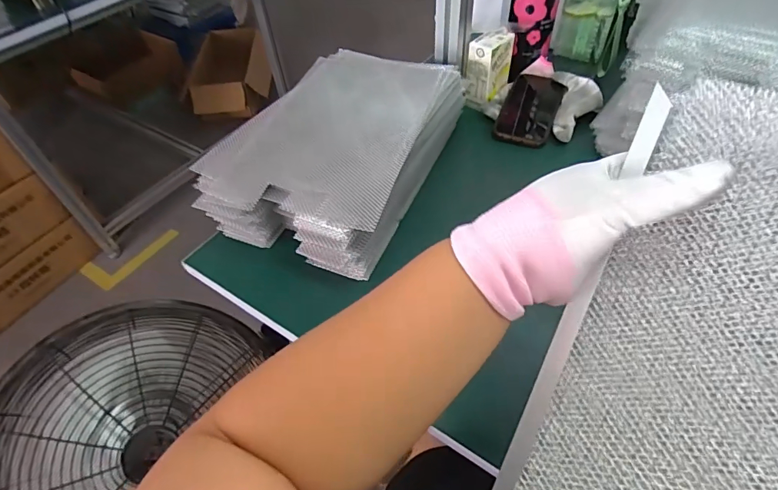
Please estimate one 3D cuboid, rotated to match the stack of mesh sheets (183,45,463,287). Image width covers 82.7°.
[{"bbox_3d":[-0.070,-0.130,0.600,0.241,0.084,0.331,15,52,17],"label":"stack of mesh sheets"}]

